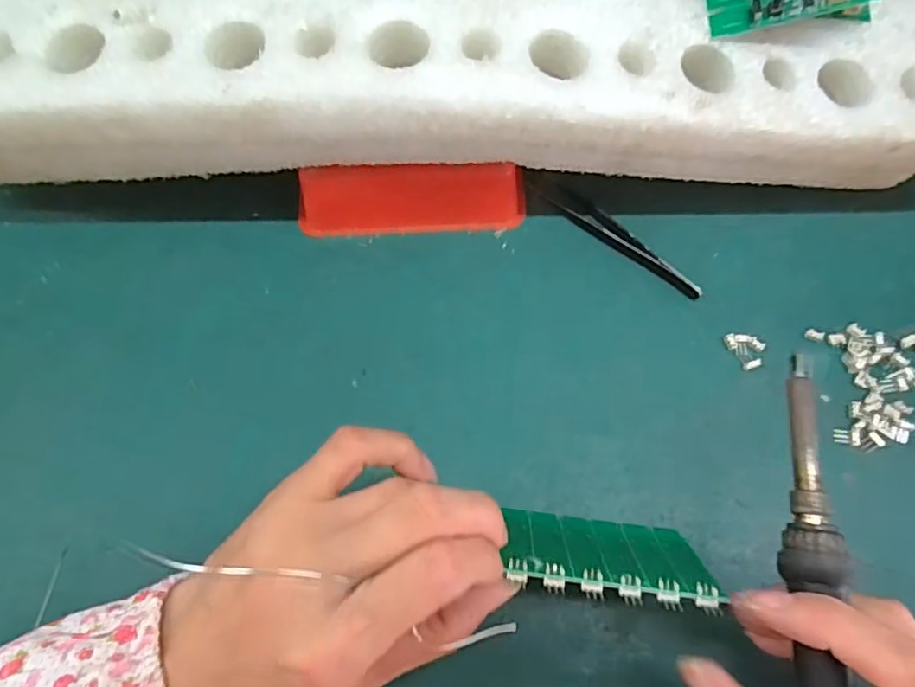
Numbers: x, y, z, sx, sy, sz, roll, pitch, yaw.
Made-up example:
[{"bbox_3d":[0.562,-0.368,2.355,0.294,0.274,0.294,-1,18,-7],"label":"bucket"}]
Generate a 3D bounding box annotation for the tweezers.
[{"bbox_3d":[0.088,-0.059,0.332,0.108,0.006,0.015,38,73,15],"label":"tweezers"}]

